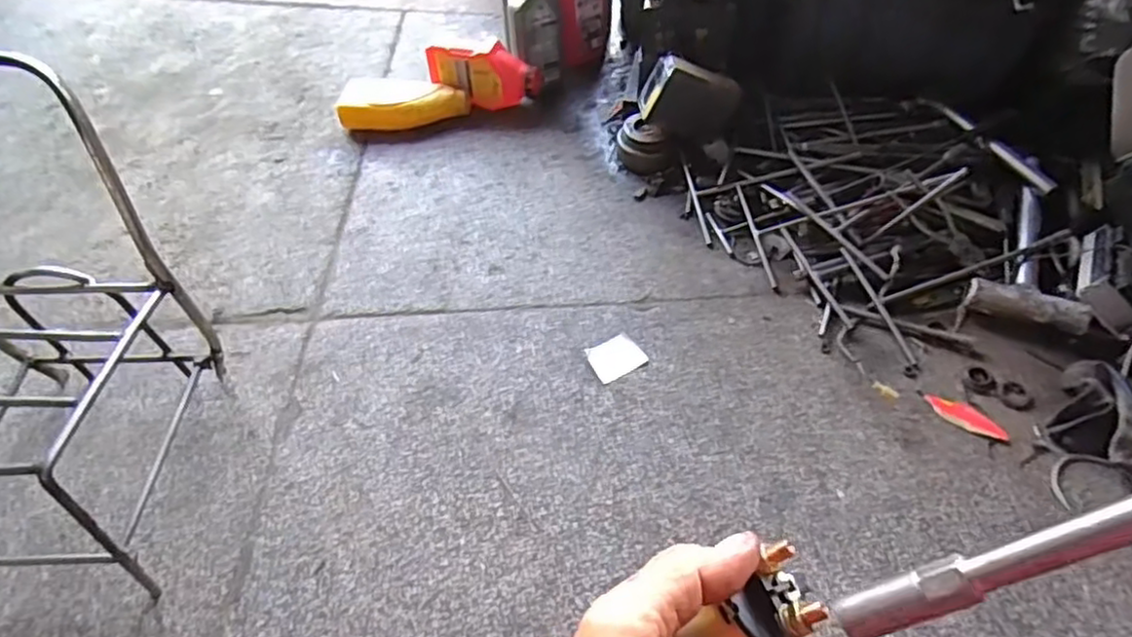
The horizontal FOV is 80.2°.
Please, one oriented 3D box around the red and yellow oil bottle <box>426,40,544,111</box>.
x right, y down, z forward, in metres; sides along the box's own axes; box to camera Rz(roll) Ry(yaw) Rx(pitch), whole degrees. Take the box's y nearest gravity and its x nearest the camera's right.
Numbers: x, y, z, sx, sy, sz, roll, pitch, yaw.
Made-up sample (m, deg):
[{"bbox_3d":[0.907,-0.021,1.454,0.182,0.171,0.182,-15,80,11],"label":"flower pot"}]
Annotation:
[{"bbox_3d":[-0.160,-0.463,1.299,0.223,0.119,0.064,12,49,12],"label":"red and yellow oil bottle"}]

